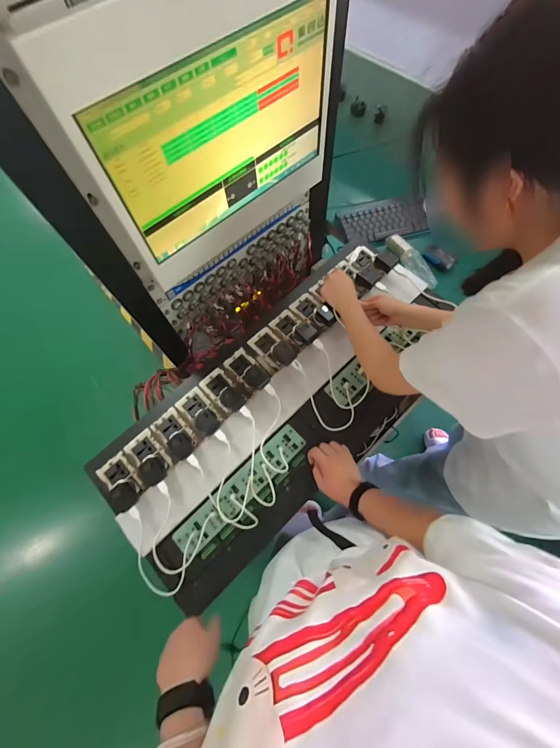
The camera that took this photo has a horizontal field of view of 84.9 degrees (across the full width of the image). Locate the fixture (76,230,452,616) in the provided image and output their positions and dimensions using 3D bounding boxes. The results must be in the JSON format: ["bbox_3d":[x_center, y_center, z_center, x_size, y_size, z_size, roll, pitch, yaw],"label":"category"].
[{"bbox_3d":[0.014,0.024,0.704,0.397,0.119,0.884,40,77,17],"label":"fixture"}]

